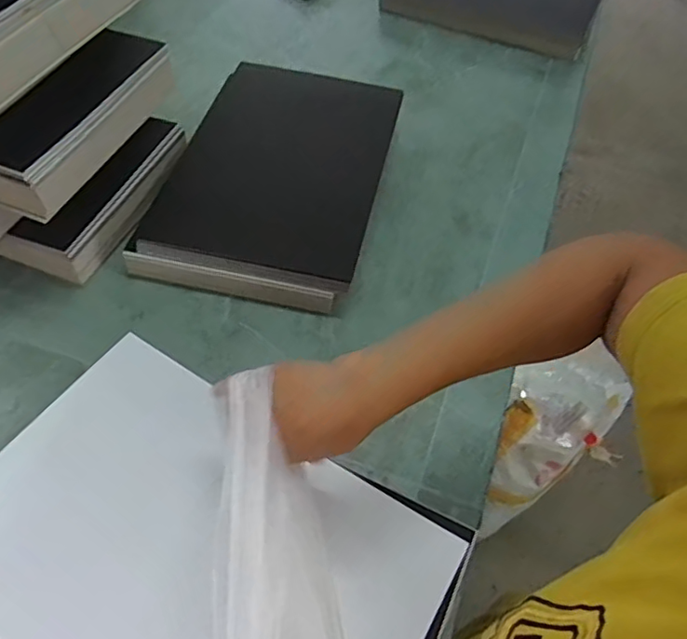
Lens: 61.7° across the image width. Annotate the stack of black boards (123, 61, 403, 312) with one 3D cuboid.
[{"bbox_3d":[-0.084,-0.195,0.746,0.259,0.049,0.378,13,53,4],"label":"stack of black boards"}]

